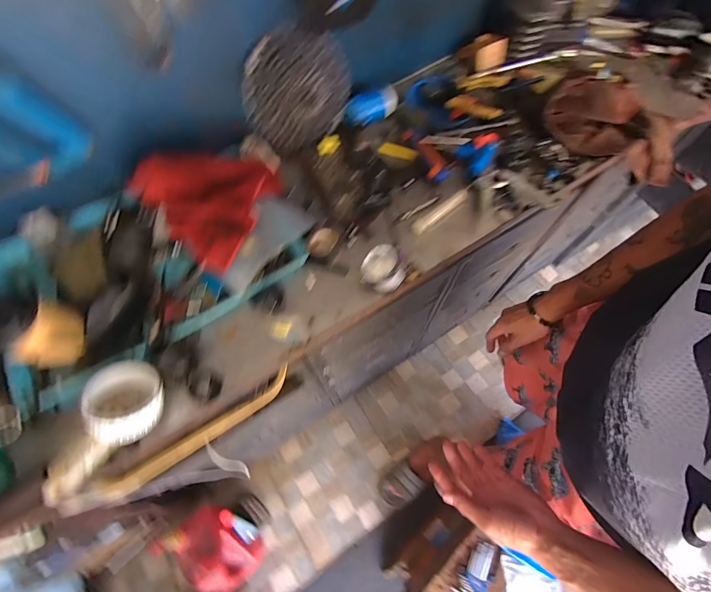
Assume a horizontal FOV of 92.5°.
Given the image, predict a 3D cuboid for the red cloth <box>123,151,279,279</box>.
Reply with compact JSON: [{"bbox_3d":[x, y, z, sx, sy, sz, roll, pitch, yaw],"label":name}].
[{"bbox_3d":[-0.222,-0.172,0.558,0.208,0.115,0.205,39,72,17],"label":"red cloth"}]

